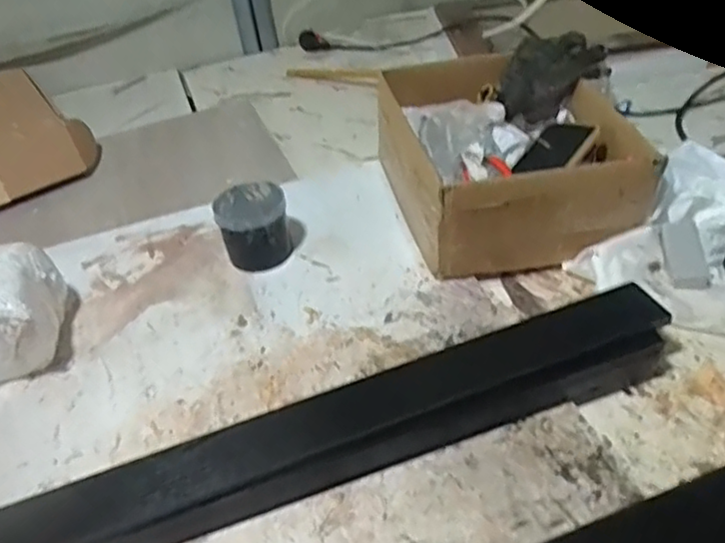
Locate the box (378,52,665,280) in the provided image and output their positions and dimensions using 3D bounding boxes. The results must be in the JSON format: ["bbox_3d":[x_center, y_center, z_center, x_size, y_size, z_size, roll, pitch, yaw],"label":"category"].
[{"bbox_3d":[0.168,-0.146,0.785,0.254,0.123,0.309,-11,40,-4],"label":"box"}]

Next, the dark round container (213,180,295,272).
[{"bbox_3d":[-0.126,-0.051,0.757,0.079,0.077,0.094,-14,41,-8],"label":"dark round container"}]

